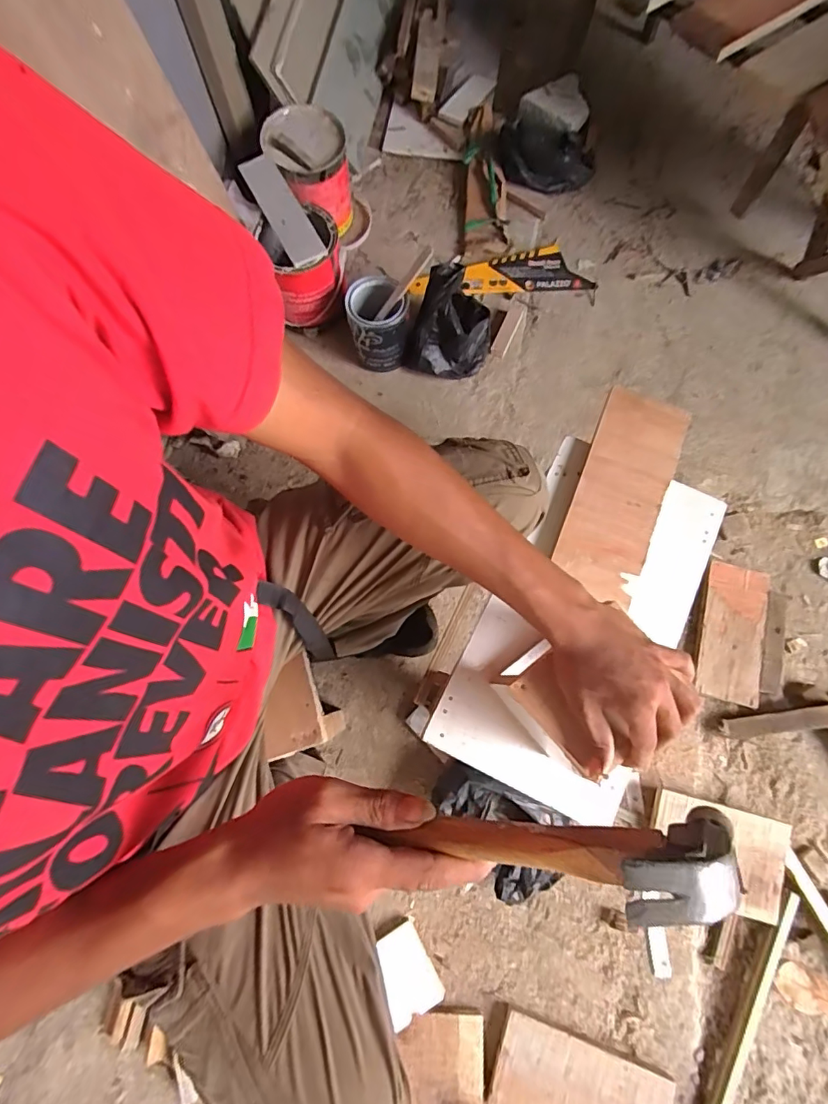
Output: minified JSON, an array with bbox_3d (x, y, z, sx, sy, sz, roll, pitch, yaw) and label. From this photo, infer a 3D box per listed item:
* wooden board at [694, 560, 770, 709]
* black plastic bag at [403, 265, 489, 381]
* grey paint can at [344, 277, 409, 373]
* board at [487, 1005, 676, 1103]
[{"bbox_3d":[0.528,0.132,0.830,0.099,0.017,0.222,14,76,5],"label":"wooden board"},{"bbox_3d":[0.068,-0.398,0.896,0.135,0.119,0.149,24,77,8],"label":"black plastic bag"},{"bbox_3d":[-0.063,-0.407,0.902,0.101,0.120,0.111,0,75,2],"label":"grey paint can"},{"bbox_3d":[0.223,0.729,0.676,0.230,0.025,0.119,20,77,7],"label":"board"}]

